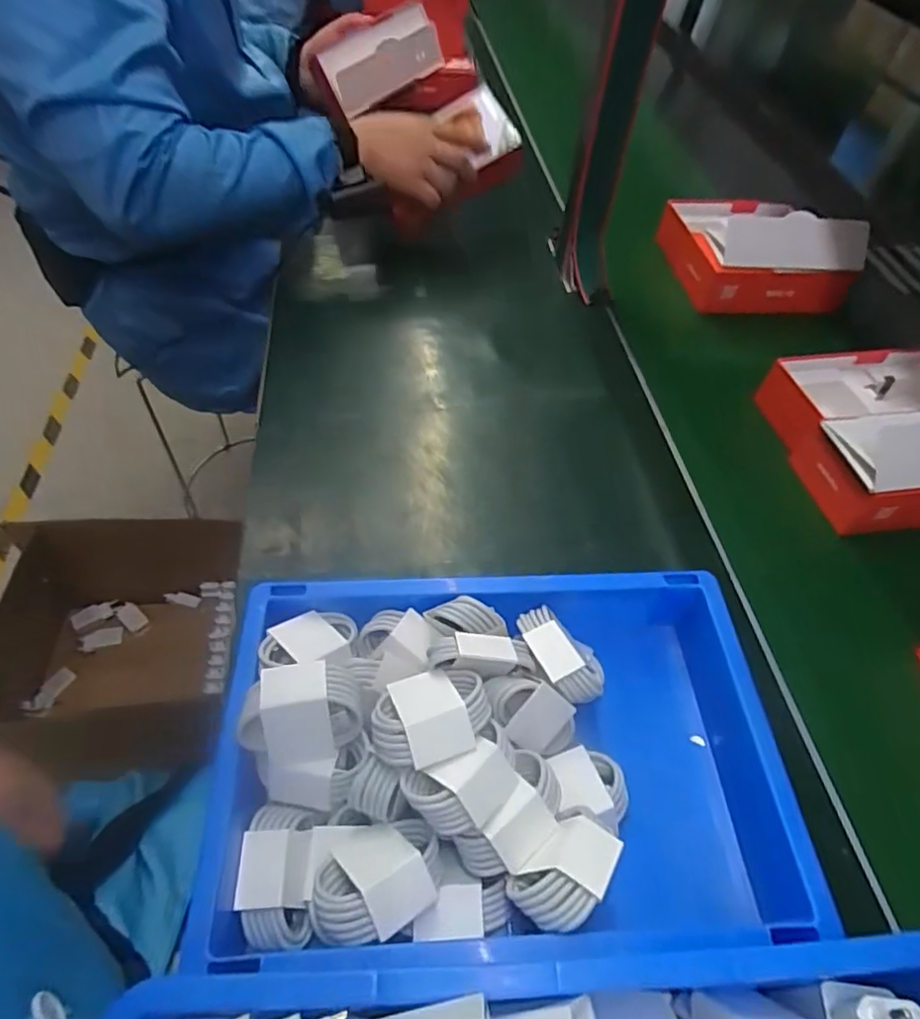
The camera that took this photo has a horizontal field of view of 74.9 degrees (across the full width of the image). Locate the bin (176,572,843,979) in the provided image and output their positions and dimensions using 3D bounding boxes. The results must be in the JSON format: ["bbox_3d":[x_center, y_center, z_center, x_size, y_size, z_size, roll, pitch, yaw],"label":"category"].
[{"bbox_3d":[0.025,0.139,0.353,0.309,0.075,0.201,1,51,-4],"label":"bin"}]

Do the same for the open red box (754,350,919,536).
[{"bbox_3d":[0.408,-0.086,0.552,0.195,0.092,0.188,-3,52,-7],"label":"open red box"}]

